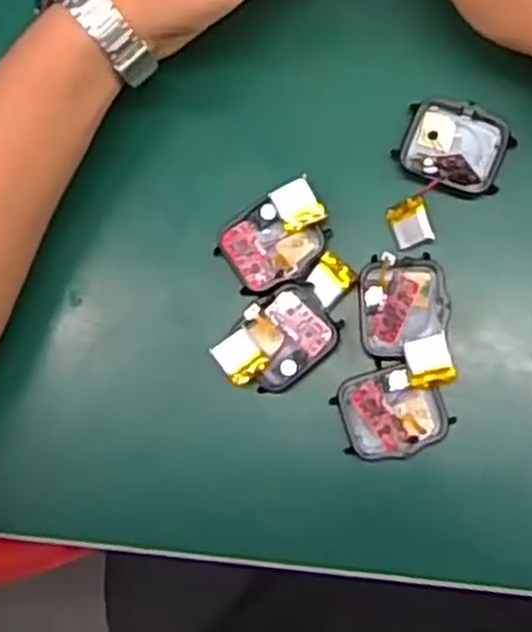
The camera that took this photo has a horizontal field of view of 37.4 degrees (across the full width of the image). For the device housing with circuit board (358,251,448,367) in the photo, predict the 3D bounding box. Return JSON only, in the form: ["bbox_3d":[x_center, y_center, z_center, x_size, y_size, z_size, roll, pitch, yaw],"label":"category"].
[{"bbox_3d":[0.061,-0.004,0.345,0.037,0.018,0.045,-2,84,8],"label":"device housing with circuit board"}]

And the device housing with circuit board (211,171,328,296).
[{"bbox_3d":[0.005,-0.035,0.355,0.050,0.010,0.037,-34,81,3],"label":"device housing with circuit board"}]

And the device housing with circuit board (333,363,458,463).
[{"bbox_3d":[0.055,0.042,0.344,0.045,0.012,0.038,-17,82,6],"label":"device housing with circuit board"}]

